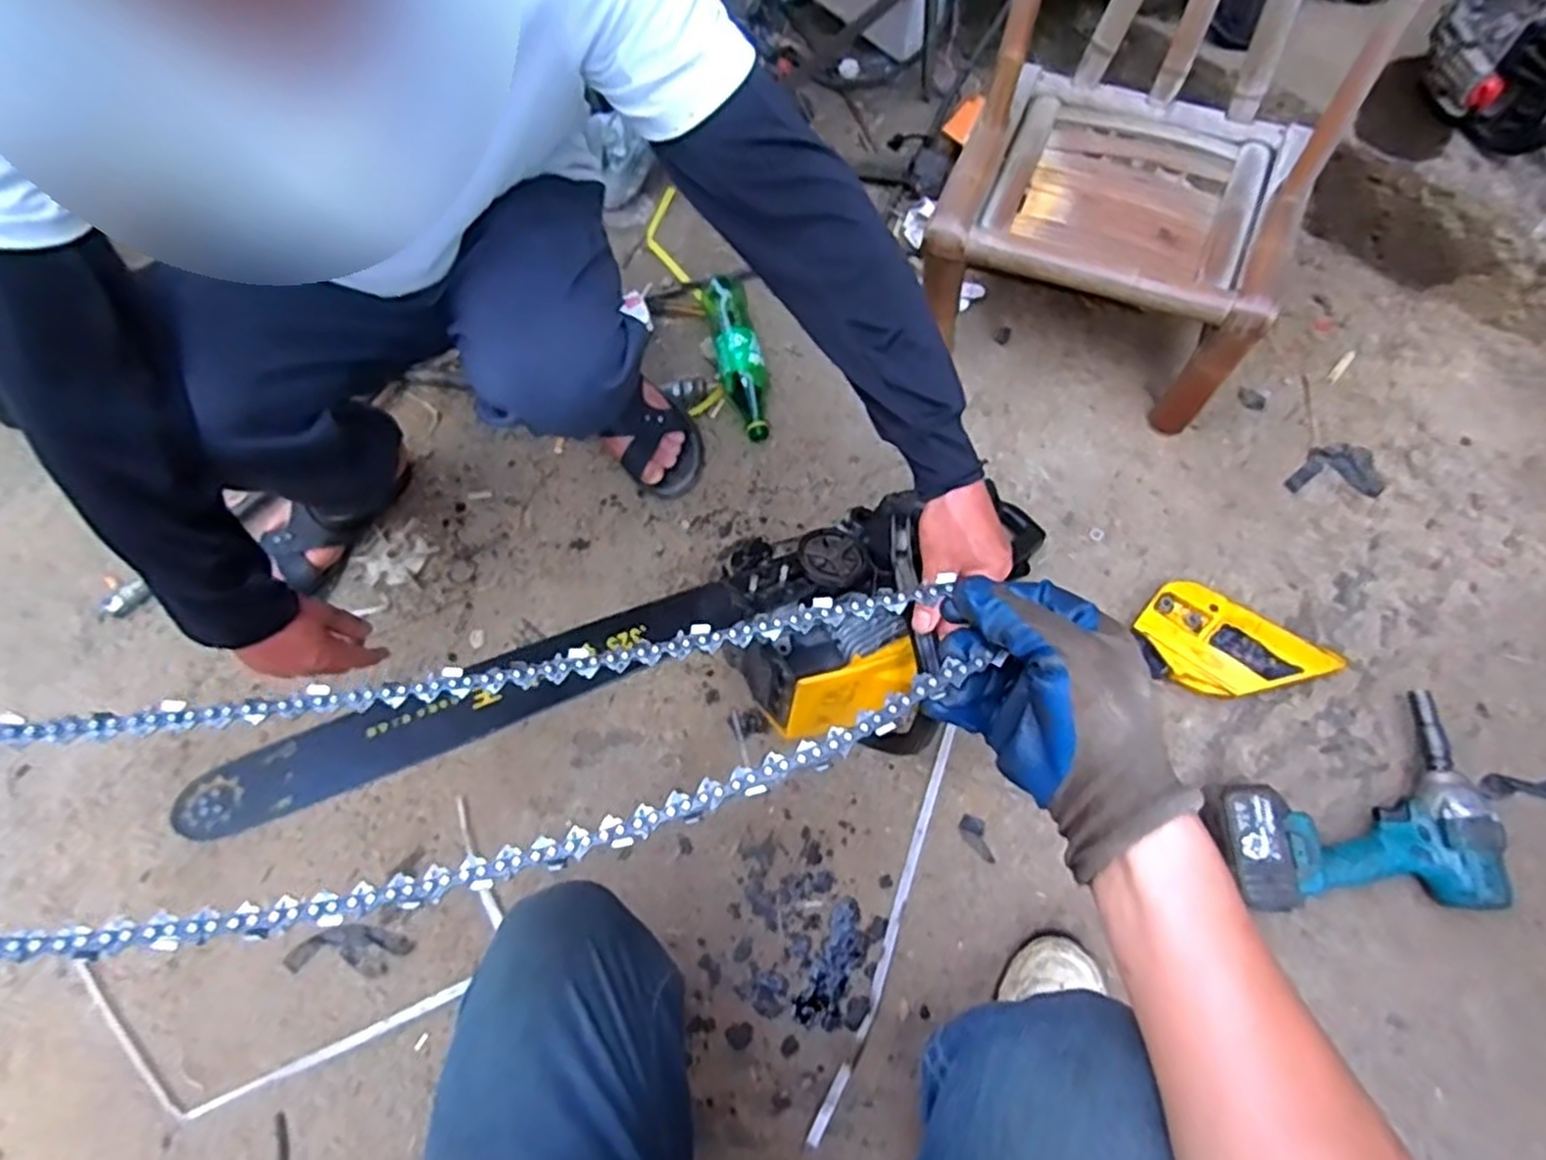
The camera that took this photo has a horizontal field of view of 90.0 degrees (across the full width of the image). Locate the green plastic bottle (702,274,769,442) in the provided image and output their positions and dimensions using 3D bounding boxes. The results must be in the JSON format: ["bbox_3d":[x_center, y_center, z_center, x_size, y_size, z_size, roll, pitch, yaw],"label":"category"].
[{"bbox_3d":[-0.043,-0.295,1.024,0.063,0.054,0.237,-13,78,-5],"label":"green plastic bottle"}]

